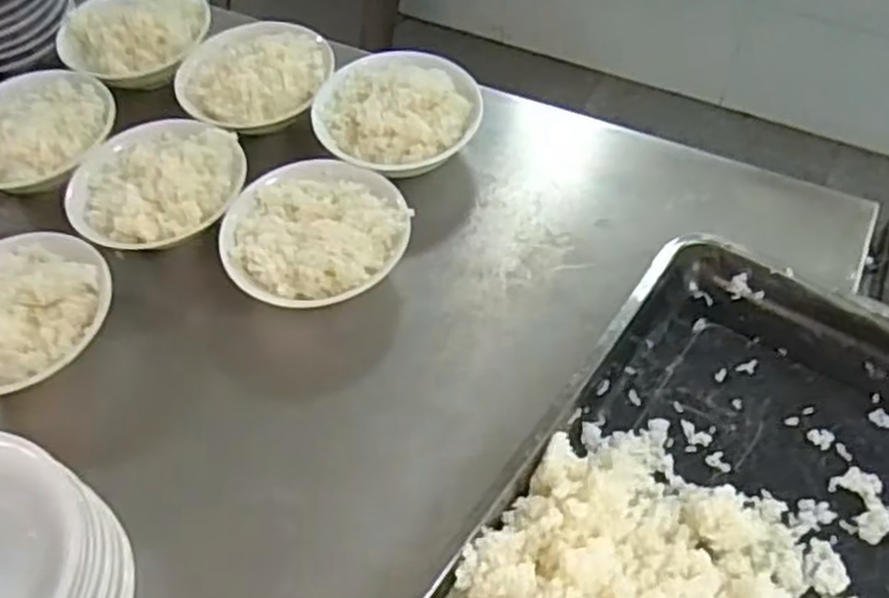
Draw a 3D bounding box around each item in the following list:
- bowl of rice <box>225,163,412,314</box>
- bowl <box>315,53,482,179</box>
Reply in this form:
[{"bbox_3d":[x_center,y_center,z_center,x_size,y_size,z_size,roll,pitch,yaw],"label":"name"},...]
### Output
[{"bbox_3d":[-0.120,-0.062,0.753,0.166,0.051,0.156,-1,55,2],"label":"bowl of rice"},{"bbox_3d":[-0.054,-0.196,0.834,0.158,0.070,0.163,-1,55,2],"label":"bowl"}]

